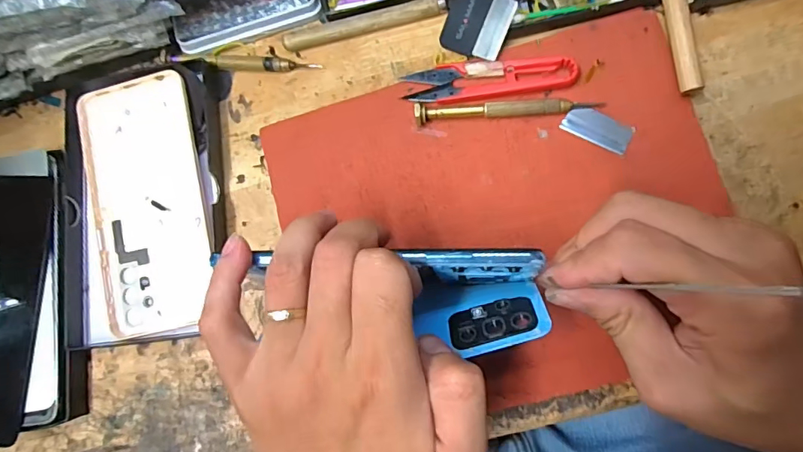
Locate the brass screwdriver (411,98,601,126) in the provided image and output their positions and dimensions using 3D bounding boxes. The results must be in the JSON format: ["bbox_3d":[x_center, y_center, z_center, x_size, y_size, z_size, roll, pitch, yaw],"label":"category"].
[{"bbox_3d":[0.062,-0.069,0.281,0.106,0.010,0.010,-3,83,6],"label":"brass screwdriver"}]

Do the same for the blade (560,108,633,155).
[{"bbox_3d":[0.114,-0.057,0.278,0.037,0.004,0.018,29,87,9],"label":"blade"}]

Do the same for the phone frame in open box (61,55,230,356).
[{"bbox_3d":[-0.164,-0.014,0.308,0.101,0.014,0.170,-8,83,6],"label":"phone frame in open box"}]

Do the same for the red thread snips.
[{"bbox_3d":[0.052,-0.088,0.286,0.099,0.008,0.024,-5,83,6],"label":"red thread snips"}]

